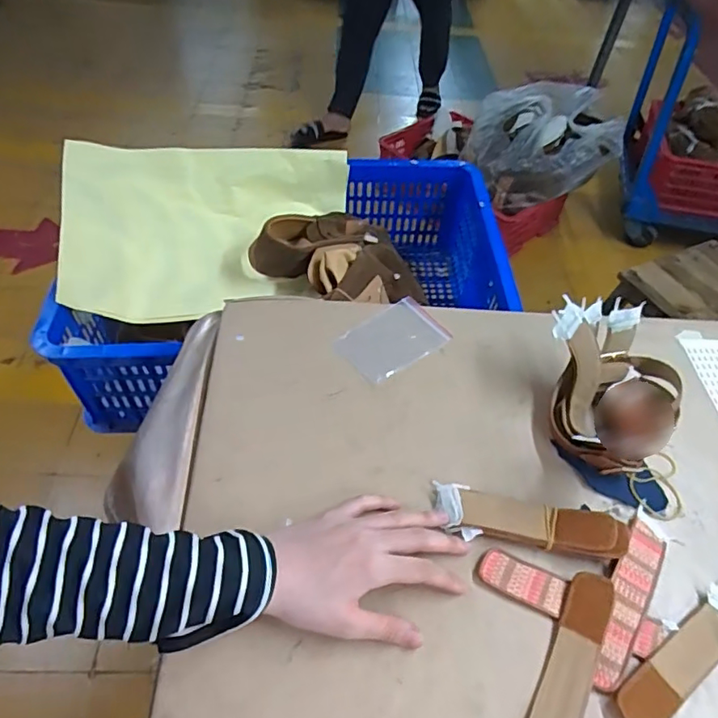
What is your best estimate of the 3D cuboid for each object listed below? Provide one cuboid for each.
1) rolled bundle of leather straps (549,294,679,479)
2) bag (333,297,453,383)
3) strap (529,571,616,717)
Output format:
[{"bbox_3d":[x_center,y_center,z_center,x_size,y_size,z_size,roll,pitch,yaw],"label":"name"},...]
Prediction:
[{"bbox_3d":[0.221,0.026,0.496,0.086,0.102,0.151,2,51,-3],"label":"rolled bundle of leather straps"},{"bbox_3d":[0.037,-0.022,0.581,0.110,0.008,0.070,-32,60,-26],"label":"bag"},{"bbox_3d":[0.148,0.222,0.388,0.036,0.016,0.150,28,54,18],"label":"strap"}]

